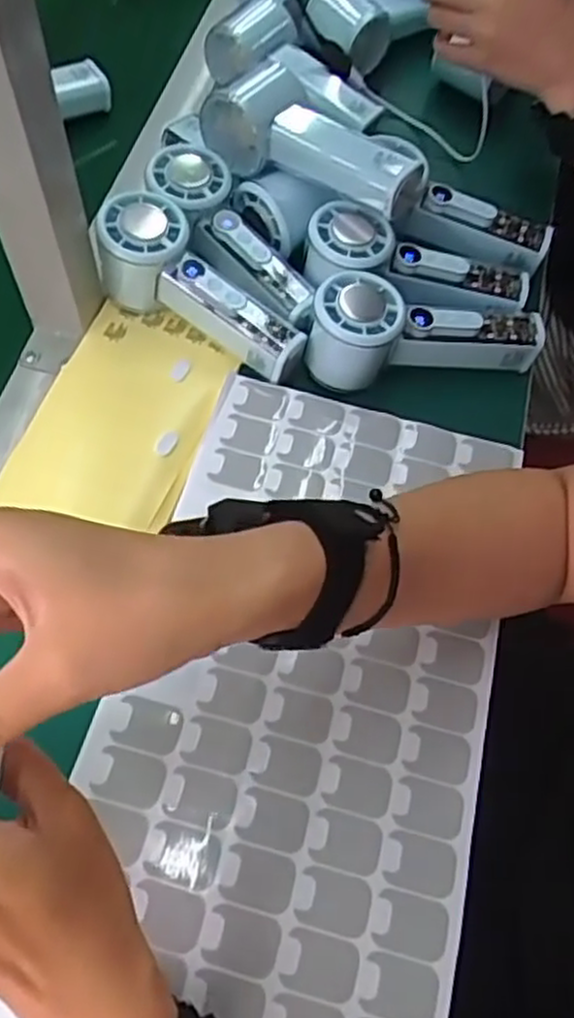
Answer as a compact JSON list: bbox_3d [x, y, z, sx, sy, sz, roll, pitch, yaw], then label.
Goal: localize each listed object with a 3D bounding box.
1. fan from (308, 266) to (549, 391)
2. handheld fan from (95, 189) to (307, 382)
[{"bbox_3d":[0.089,-0.112,0.501,0.154,0.059,0.056,3,62,-16],"label":"fan"},{"bbox_3d":[-0.059,-0.141,0.497,0.154,0.056,0.060,38,67,-1],"label":"handheld fan"}]

